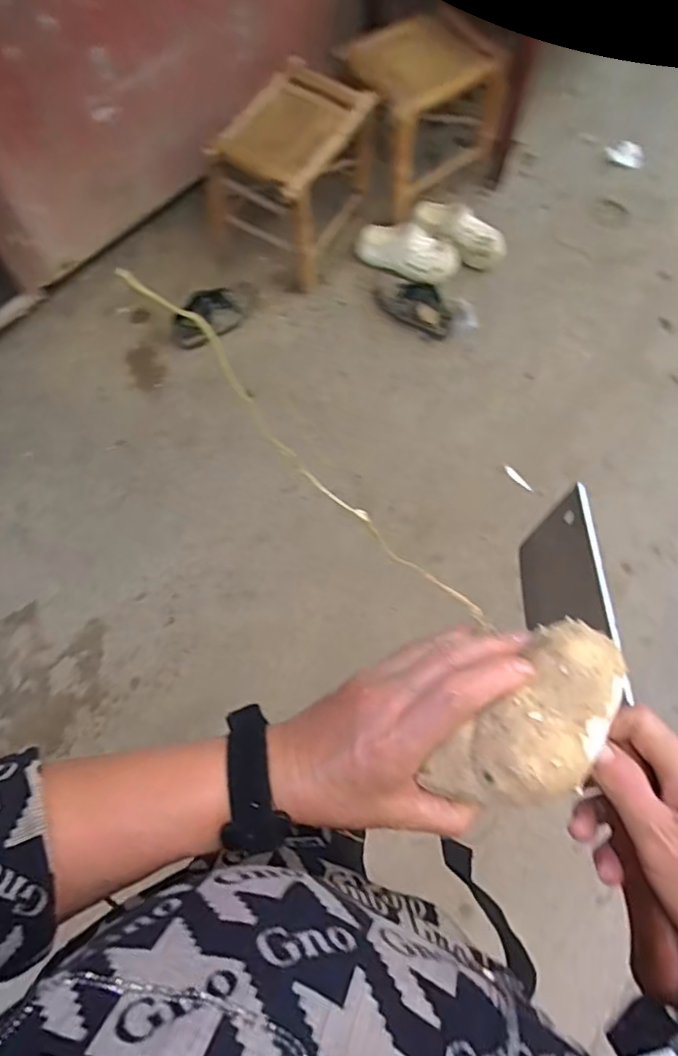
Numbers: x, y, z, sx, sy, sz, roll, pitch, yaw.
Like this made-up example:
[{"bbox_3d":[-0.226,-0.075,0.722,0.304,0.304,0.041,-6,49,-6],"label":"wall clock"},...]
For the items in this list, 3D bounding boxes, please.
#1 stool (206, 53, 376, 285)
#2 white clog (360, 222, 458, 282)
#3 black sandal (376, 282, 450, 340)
[{"bbox_3d":[-0.114,-0.865,1.442,0.292,0.300,0.348,33,75,13],"label":"stool"},{"bbox_3d":[0.171,-0.715,1.480,0.264,0.081,0.108,22,73,10],"label":"white clog"},{"bbox_3d":[0.197,-0.568,1.472,0.215,0.061,0.098,39,77,15],"label":"black sandal"}]

